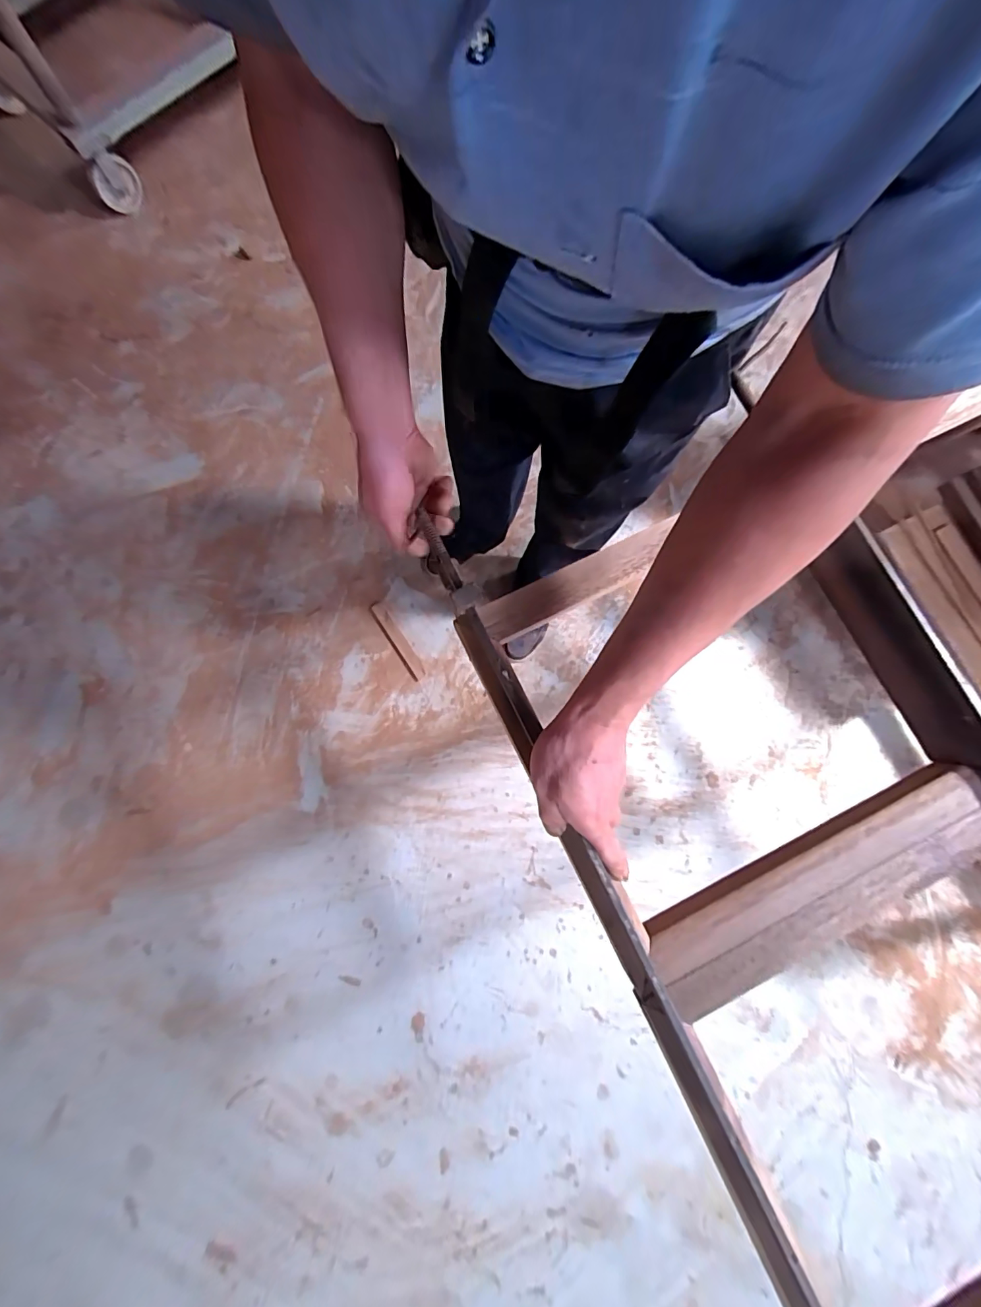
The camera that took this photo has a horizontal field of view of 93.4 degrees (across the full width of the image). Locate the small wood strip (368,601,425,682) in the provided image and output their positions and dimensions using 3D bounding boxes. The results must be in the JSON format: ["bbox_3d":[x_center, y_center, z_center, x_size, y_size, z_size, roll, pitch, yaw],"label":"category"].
[{"bbox_3d":[-0.242,-0.035,1.192,0.041,0.008,0.230,-33,81,-7],"label":"small wood strip"}]

